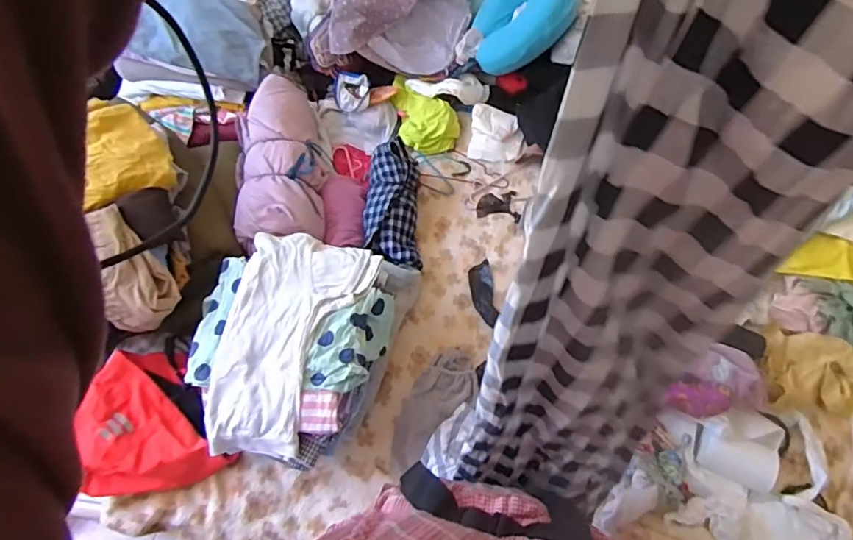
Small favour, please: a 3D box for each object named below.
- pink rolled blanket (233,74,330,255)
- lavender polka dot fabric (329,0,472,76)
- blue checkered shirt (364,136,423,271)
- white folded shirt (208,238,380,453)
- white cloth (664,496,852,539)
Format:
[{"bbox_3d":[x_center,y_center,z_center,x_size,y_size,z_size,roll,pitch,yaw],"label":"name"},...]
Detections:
[{"bbox_3d":[-0.317,-0.234,1.115,0.182,0.110,0.416,-10,60,-2],"label":"pink rolled blanket"},{"bbox_3d":[-0.060,-0.651,1.330,0.337,0.172,0.301,-2,60,2],"label":"lavender polka dot fabric"},{"bbox_3d":[-0.071,-0.135,1.095,0.117,0.079,0.274,-2,77,2],"label":"blue checkered shirt"},{"bbox_3d":[-0.216,0.109,0.844,0.219,0.061,0.371,11,71,-1],"label":"white folded shirt"},{"bbox_3d":[0.515,0.403,0.800,0.243,0.041,0.117,15,62,11],"label":"white cloth"}]

